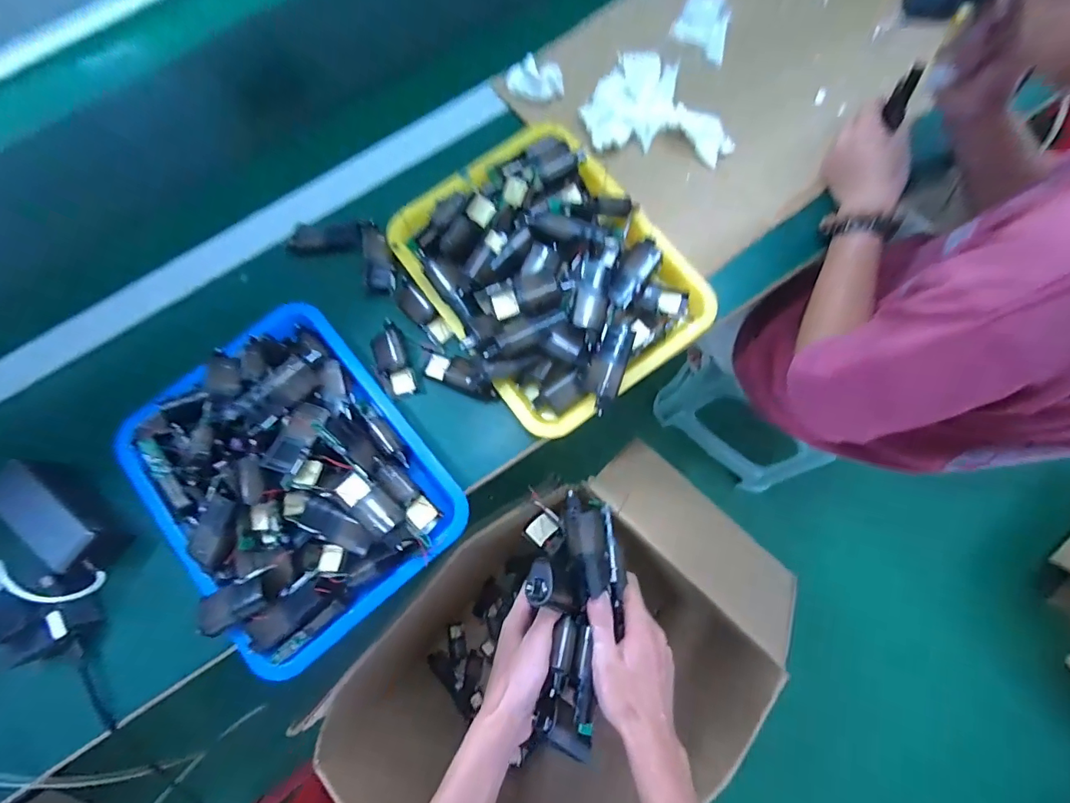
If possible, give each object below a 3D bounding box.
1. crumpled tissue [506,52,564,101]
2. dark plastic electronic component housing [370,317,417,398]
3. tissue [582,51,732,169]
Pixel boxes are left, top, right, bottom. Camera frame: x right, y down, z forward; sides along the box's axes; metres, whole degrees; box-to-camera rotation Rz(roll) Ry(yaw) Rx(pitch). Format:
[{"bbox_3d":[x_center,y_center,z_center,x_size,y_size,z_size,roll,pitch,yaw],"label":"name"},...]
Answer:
[{"bbox_3d":[-0.003,-0.414,0.608,0.073,0.029,0.044,27,79,7],"label":"crumpled tissue"},{"bbox_3d":[-0.167,-0.051,0.553,0.037,0.022,0.089,-15,77,-2],"label":"dark plastic electronic component housing"},{"bbox_3d":[0.160,-0.365,0.597,0.185,0.033,0.126,16,78,5],"label":"tissue"}]

